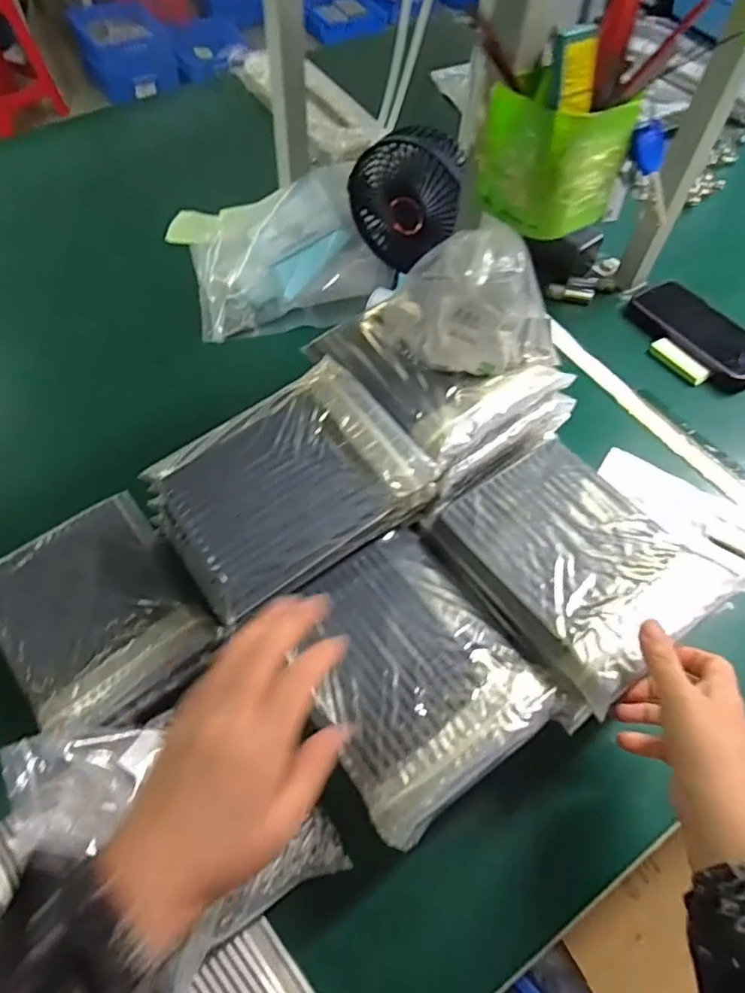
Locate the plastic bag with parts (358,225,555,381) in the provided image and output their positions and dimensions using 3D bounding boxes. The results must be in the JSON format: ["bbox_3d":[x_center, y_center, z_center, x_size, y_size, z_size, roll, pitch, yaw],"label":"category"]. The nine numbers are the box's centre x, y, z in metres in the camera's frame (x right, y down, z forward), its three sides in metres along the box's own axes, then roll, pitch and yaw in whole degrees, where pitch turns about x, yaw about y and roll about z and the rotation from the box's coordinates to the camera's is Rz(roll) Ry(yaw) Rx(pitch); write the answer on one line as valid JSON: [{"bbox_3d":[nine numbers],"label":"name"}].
[{"bbox_3d":[0.078,-0.145,0.464,0.145,0.106,0.050,-7,58,-6],"label":"plastic bag with parts"}]

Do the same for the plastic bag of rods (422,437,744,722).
[{"bbox_3d":[0.154,0.044,0.458,0.144,0.030,0.182,-29,57,-19],"label":"plastic bag of rods"}]

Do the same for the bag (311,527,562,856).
[{"bbox_3d":[0.023,0.116,0.429,0.145,0.024,0.175,-29,62,-18],"label":"bag"}]

